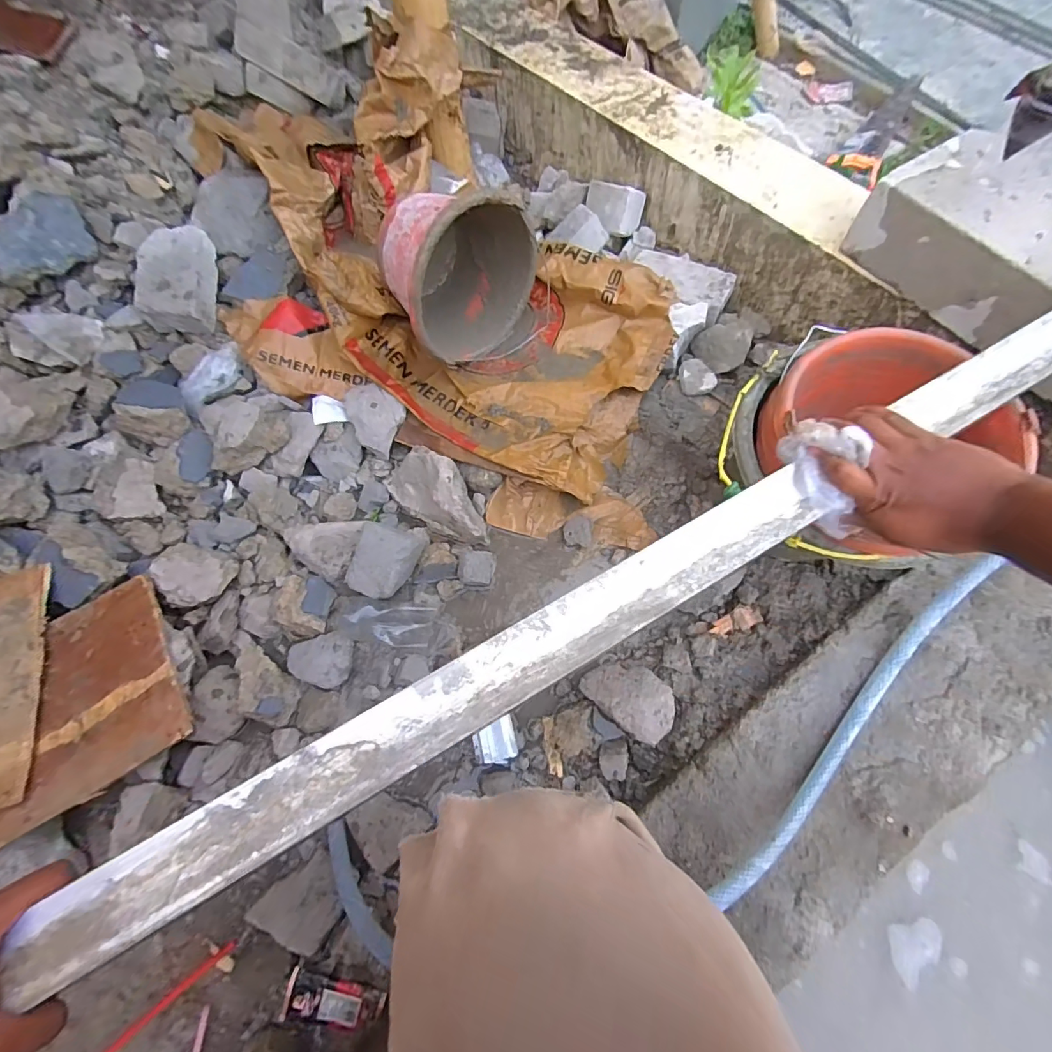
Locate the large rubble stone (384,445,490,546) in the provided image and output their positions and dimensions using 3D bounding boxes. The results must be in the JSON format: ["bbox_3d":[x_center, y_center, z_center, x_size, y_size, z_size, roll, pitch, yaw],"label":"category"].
[{"bbox_3d":[-0.135,-0.049,0.723,0.183,0.081,0.081,32,72,16],"label":"large rubble stone"}]

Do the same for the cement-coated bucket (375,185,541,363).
[{"bbox_3d":[-0.123,-0.406,0.754,0.175,0.239,0.239,37,73,17],"label":"cement-coated bucket"}]

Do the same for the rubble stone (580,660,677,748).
[{"bbox_3d":[0.134,0.215,0.611,0.114,0.034,0.074,37,73,17],"label":"rubble stone"}]

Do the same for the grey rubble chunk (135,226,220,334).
[{"bbox_3d":[-0.578,-0.403,0.799,0.115,0.079,0.174,-6,66,0],"label":"grey rubble chunk"}]

